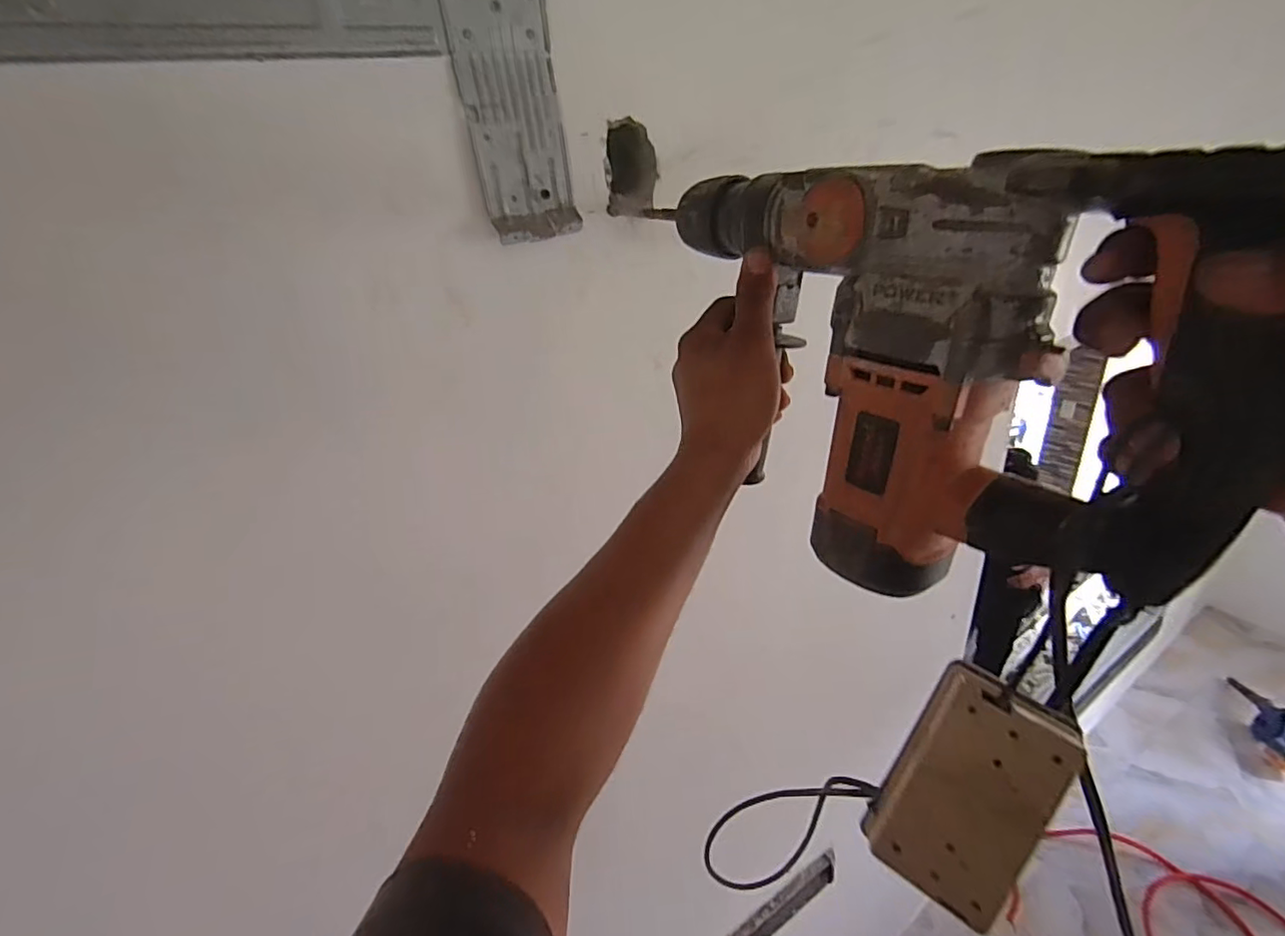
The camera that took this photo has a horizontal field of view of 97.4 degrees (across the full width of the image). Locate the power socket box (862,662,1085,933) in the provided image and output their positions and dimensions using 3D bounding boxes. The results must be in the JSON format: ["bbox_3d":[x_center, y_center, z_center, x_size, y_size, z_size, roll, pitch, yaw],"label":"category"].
[{"bbox_3d":[0.173,0.168,0.300,0.067,0.112,0.030,28,2,27],"label":"power socket box"}]

